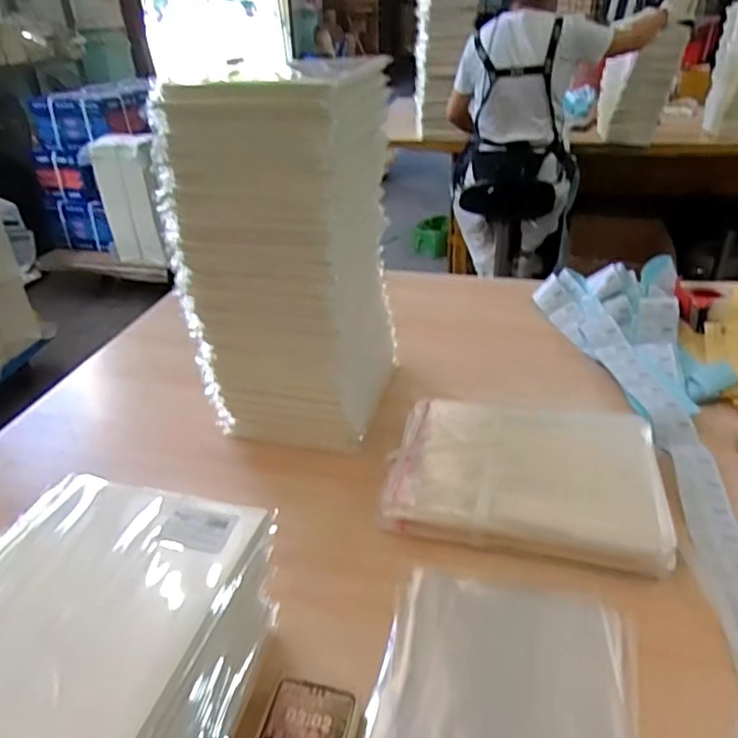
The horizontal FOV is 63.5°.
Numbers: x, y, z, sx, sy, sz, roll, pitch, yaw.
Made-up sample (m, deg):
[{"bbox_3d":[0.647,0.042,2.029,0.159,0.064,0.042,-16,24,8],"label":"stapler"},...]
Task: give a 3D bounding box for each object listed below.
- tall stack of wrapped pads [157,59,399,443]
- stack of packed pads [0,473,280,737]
[{"bbox_3d":[-0.099,-0.152,0.830,0.206,0.459,0.266,9,34,18],"label":"tall stack of wrapped pads"},{"bbox_3d":[-0.212,0.250,0.477,0.214,0.190,0.282,7,34,15],"label":"stack of packed pads"}]

